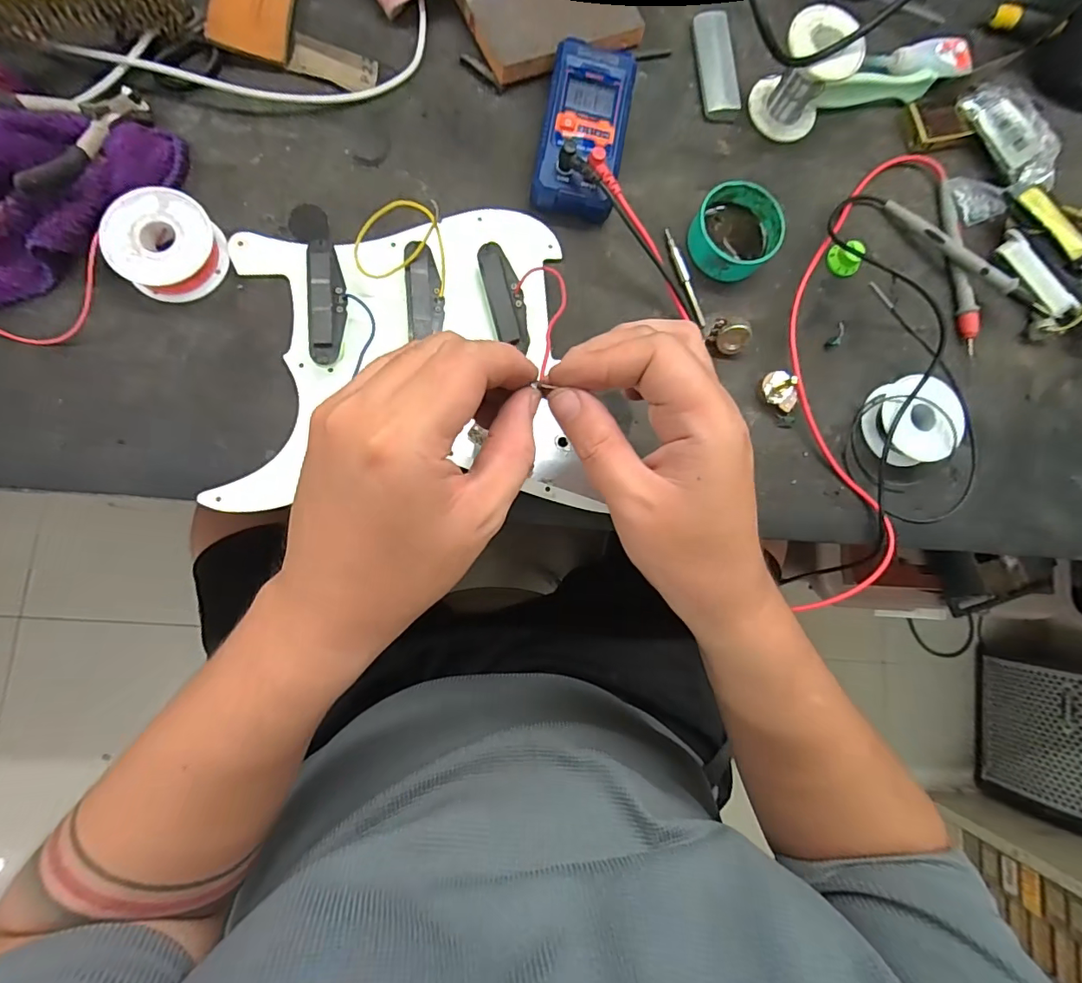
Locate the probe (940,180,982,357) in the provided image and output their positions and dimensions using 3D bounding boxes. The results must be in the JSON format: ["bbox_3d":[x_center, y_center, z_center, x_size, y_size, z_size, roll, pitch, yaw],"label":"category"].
[{"bbox_3d":[0.323,-0.175,0.382,0.015,0.013,0.137,-4,85,-7],"label":"probe"}]

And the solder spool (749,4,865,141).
[{"bbox_3d":[0.190,-0.299,0.359,0.055,0.057,0.051,35,82,-3],"label":"solder spool"}]

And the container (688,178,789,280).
[{"bbox_3d":[0.137,-0.184,0.355,0.059,0.026,0.059,1,85,-7],"label":"container"}]

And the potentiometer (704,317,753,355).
[{"bbox_3d":[0.133,-0.110,0.349,0.028,0.015,0.024,5,114,10],"label":"potentiometer"}]

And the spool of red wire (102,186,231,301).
[{"bbox_3d":[-0.232,-0.153,0.308,0.061,0.021,0.060,1,85,-7],"label":"spool of red wire"}]

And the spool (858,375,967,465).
[{"bbox_3d":[0.266,-0.050,0.356,0.059,0.027,0.058,1,85,-7],"label":"spool"}]

